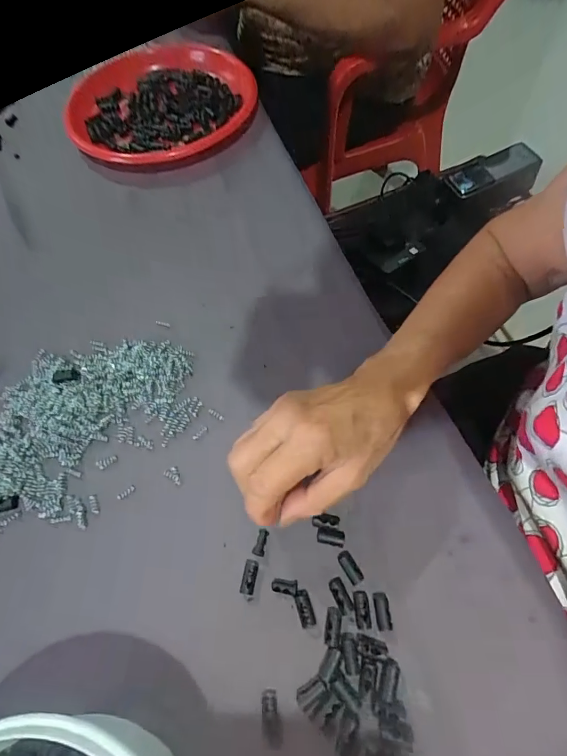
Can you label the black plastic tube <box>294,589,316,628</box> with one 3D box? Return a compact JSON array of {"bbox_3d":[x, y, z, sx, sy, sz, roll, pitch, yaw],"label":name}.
[{"bbox_3d":[0.014,0.148,0.272,0.010,0.008,0.021,-18,62,-4],"label":"black plastic tube"}]

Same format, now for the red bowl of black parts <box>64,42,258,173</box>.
[{"bbox_3d":[-0.145,-0.323,0.511,0.216,0.047,0.208,-1,62,2],"label":"red bowl of black parts"}]

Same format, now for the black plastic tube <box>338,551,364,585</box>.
[{"bbox_3d":[0.044,0.125,0.280,0.009,0.006,0.021,-28,63,-9],"label":"black plastic tube"}]

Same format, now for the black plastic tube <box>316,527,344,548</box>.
[{"bbox_3d":[0.032,0.109,0.290,0.019,0.007,0.011,6,63,9],"label":"black plastic tube"}]

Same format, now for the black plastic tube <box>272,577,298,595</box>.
[{"bbox_3d":[0.001,0.137,0.278,0.016,0.008,0.010,3,63,7],"label":"black plastic tube"}]

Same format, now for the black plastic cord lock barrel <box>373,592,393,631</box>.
[{"bbox_3d":[0.062,0.146,0.266,0.009,0.008,0.022,-4,55,2],"label":"black plastic cord lock barrel"}]

